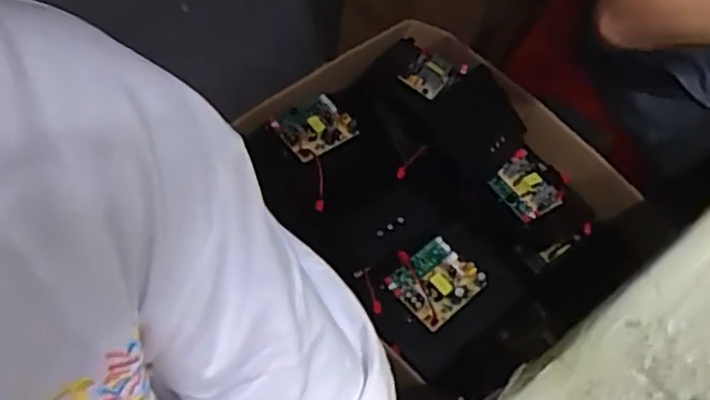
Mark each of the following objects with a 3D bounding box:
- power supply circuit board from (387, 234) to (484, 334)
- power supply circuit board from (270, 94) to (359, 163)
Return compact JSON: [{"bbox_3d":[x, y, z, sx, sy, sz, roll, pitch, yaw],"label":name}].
[{"bbox_3d":[0.103,0.105,0.917,0.093,0.031,0.101,40,63,18],"label":"power supply circuit board"},{"bbox_3d":[-0.057,-0.108,1.038,0.098,0.020,0.089,-34,67,-23],"label":"power supply circuit board"}]

